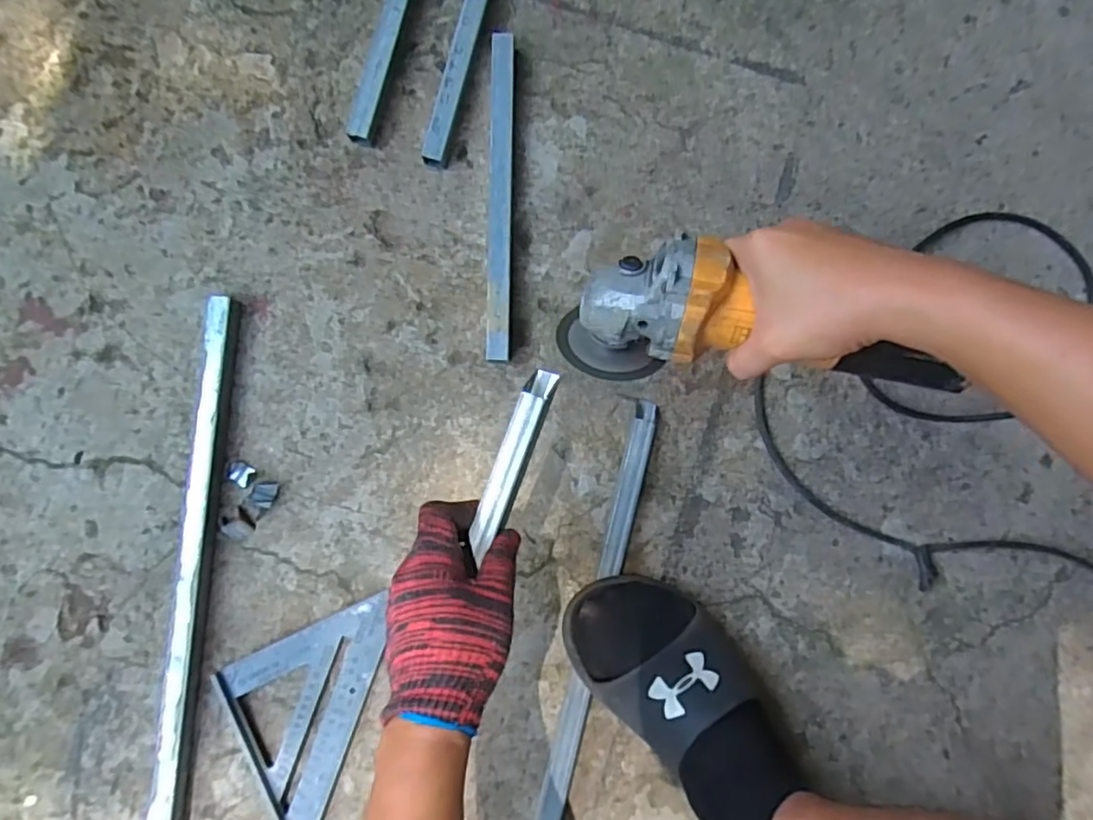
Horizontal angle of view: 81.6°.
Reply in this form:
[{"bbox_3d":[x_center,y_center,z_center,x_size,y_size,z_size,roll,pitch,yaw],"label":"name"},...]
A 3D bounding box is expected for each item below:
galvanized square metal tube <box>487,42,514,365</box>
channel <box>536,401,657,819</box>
[{"bbox_3d":[-0.041,-0.188,0.573,0.021,0.025,0.289,1,87,-1],"label":"galvanized square metal tube"},{"bbox_3d":[0.020,0.278,0.547,0.024,0.030,0.585,15,87,0],"label":"channel"}]

